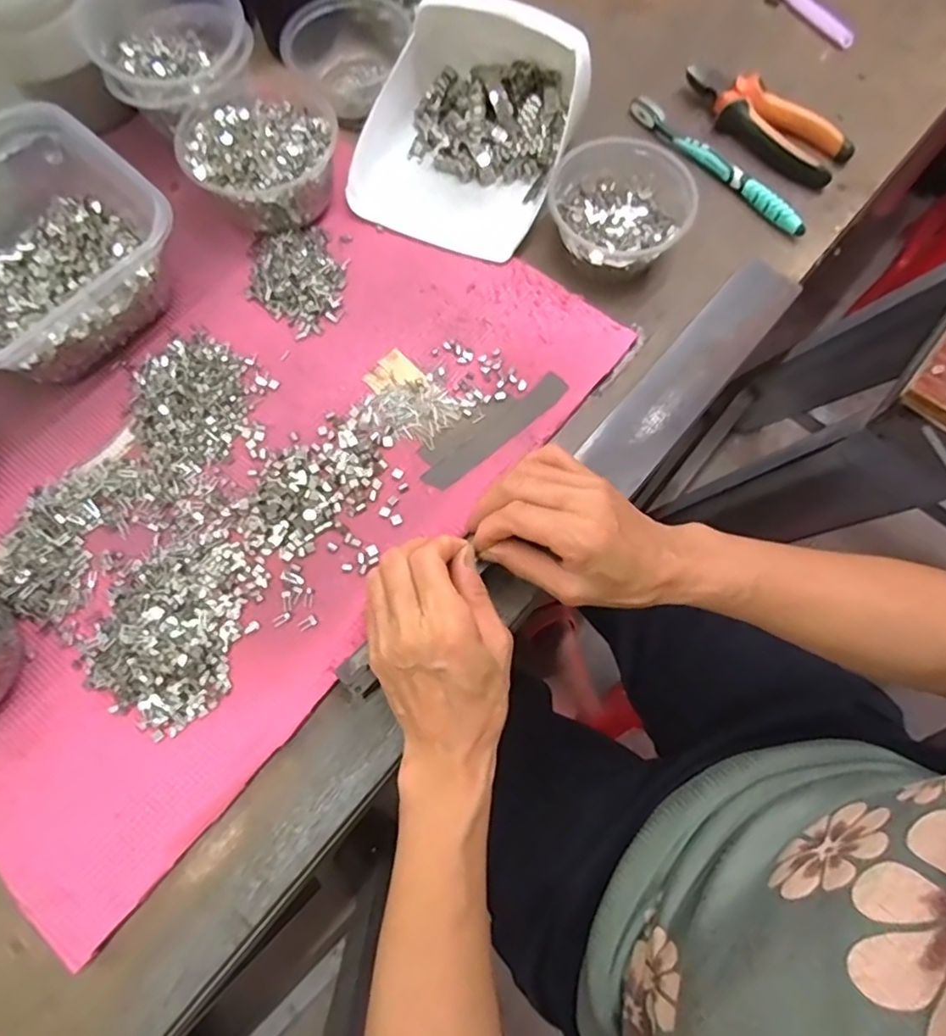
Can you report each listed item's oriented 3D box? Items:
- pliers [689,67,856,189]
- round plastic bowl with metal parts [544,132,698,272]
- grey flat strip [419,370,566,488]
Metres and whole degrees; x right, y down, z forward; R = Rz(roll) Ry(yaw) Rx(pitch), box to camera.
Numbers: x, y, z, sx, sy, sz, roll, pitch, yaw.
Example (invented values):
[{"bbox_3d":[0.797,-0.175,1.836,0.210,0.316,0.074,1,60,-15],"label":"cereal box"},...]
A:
[{"bbox_3d":[0.249,-0.340,0.516,0.149,0.023,0.049,40,77,10],"label":"pliers"},{"bbox_3d":[0.111,-0.237,0.466,0.103,0.047,0.104,0,73,-1],"label":"round plastic bowl with metal parts"},{"bbox_3d":[0.018,-0.062,0.431,0.122,0.004,0.019,-40,78,-11],"label":"grey flat strip"}]

